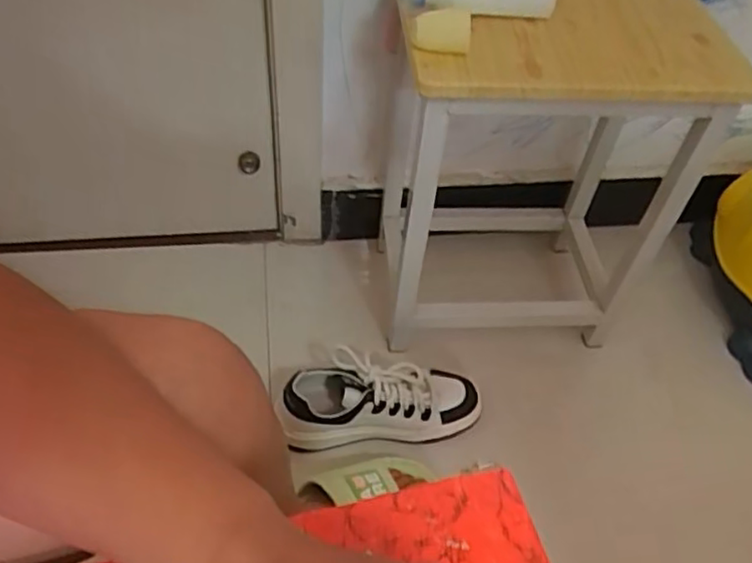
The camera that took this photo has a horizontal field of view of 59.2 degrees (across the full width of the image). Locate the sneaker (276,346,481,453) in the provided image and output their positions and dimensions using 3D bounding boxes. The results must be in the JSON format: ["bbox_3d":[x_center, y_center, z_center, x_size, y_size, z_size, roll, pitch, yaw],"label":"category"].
[{"bbox_3d":[0.008,0.144,0.817,0.242,0.084,0.102,0,50,-5],"label":"sneaker"}]

